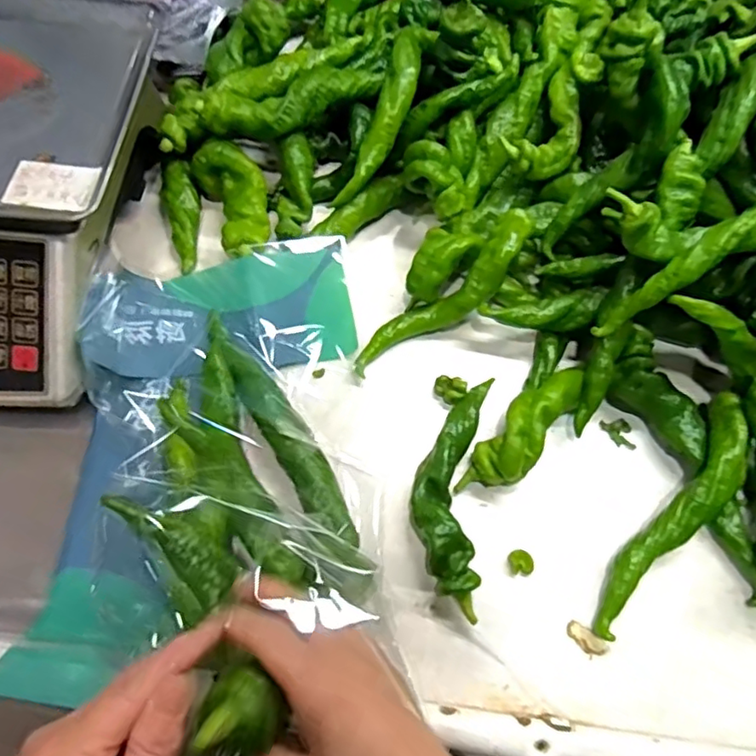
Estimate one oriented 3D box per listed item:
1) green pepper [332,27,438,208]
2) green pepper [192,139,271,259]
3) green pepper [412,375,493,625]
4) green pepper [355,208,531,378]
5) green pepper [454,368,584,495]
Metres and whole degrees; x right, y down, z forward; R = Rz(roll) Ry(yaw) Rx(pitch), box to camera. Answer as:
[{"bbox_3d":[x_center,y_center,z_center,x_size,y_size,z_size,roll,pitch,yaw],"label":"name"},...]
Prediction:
[{"bbox_3d":[0.008,-0.228,0.525,0.030,0.028,0.169,24,94,7],"label":"green pepper"},{"bbox_3d":[-0.121,-0.156,0.521,0.052,0.031,0.104,-23,68,-14],"label":"green pepper"},{"bbox_3d":[0.053,0.077,0.439,0.050,0.029,0.173,8,65,0],"label":"green pepper"},{"bbox_3d":[0.056,-0.065,0.492,0.180,0.028,0.044,-39,73,7],"label":"green pepper"},{"bbox_3d":[0.112,0.039,0.456,0.040,0.043,0.126,38,67,13],"label":"green pepper"}]

